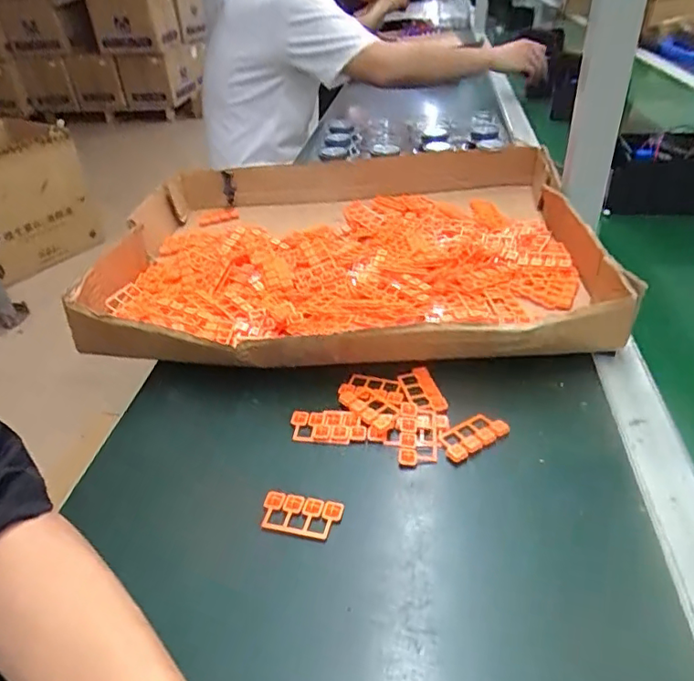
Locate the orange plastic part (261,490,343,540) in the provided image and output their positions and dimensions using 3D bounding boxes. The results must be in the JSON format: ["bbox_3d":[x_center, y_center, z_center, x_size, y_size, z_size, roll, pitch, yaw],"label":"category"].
[{"bbox_3d":[-0.031,0.117,0.366,0.053,0.008,0.027,6,37,14],"label":"orange plastic part"}]

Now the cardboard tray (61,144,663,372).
[{"bbox_3d":[-0.004,-0.110,0.644,0.530,0.072,0.430,-2,35,2],"label":"cardboard tray"}]

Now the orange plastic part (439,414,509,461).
[{"bbox_3d":[0.094,0.072,0.414,0.051,0.012,0.026,-22,39,-24],"label":"orange plastic part"}]

